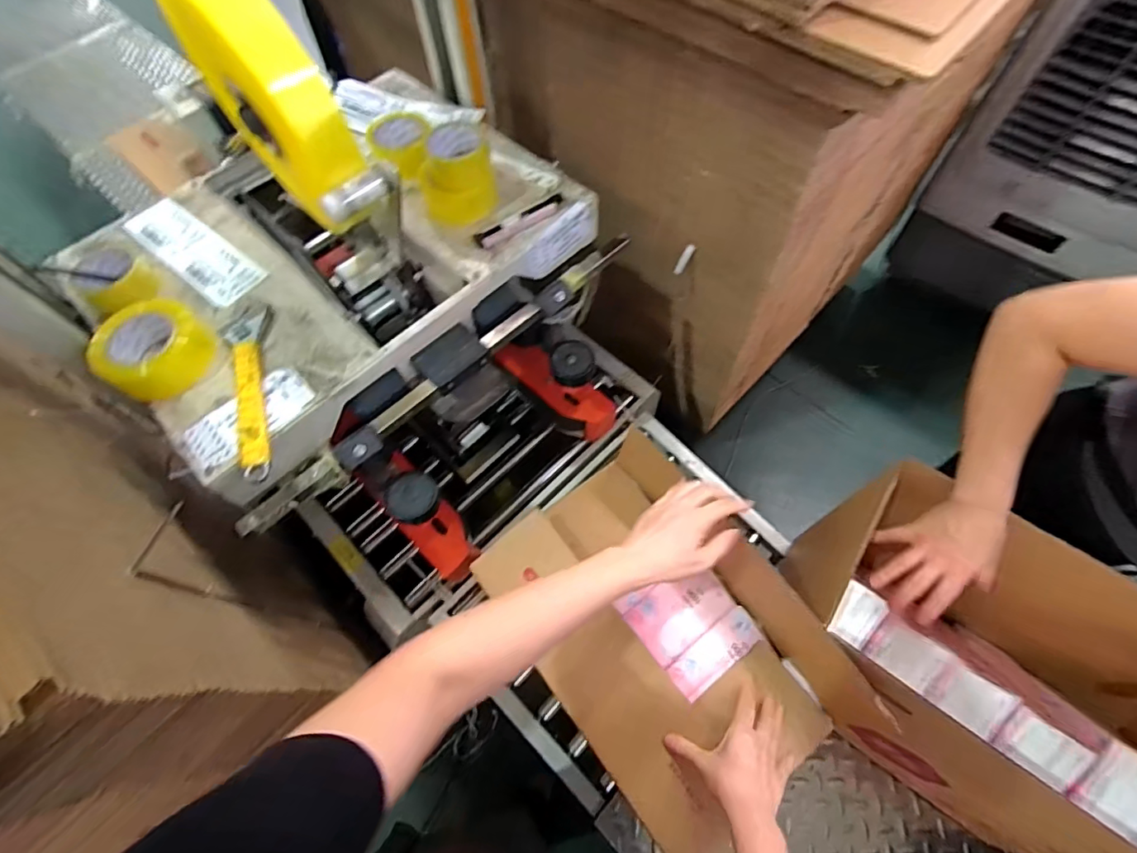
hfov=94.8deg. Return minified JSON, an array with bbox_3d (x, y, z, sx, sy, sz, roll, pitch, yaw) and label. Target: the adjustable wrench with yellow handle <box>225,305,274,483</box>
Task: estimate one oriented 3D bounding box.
[{"bbox_3d":[-0.417,-0.049,0.679,0.053,0.022,0.256,-13,63,-4],"label":"adjustable wrench with yellow handle"}]

